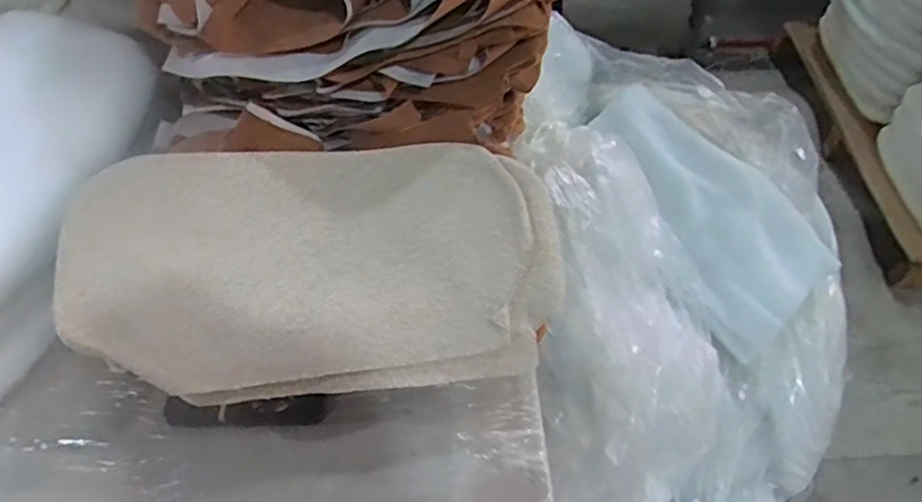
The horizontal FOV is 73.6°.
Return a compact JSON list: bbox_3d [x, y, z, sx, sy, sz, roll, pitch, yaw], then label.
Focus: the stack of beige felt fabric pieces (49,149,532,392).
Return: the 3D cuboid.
[{"bbox_3d":[-0.149,0.004,0.638,0.468,0.073,0.262,-5,55,-7],"label":"stack of beige felt fabric pieces"}]

